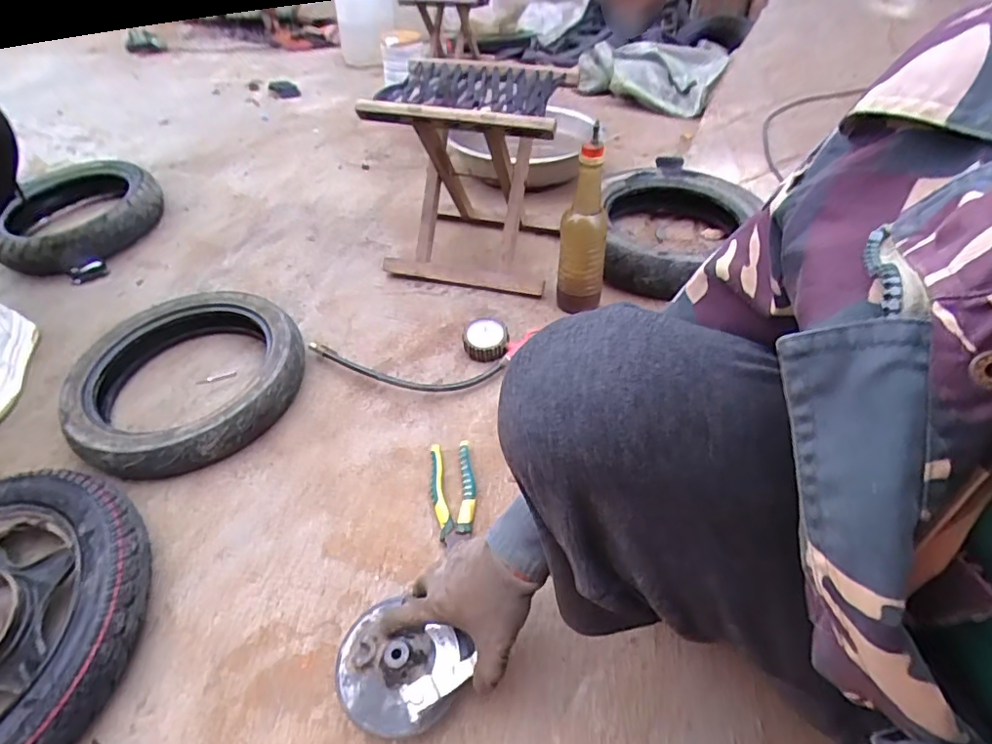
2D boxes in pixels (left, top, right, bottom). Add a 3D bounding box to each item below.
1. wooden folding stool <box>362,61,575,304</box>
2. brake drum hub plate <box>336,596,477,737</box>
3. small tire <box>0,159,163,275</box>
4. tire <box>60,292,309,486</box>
[{"bbox_3d":[-0.037,-0.360,1.020,0.299,0.349,0.295,11,44,12],"label":"wooden folding stool"},{"bbox_3d":[-0.093,0.288,0.548,0.131,0.046,0.111,20,39,20],"label":"brake drum hub plate"},{"bbox_3d":[-0.904,-0.343,1.201,0.334,0.087,0.343,-6,50,2],"label":"small tire"},{"bbox_3d":[-0.470,-0.003,0.850,0.332,0.092,0.330,-19,46,-20],"label":"tire"}]

